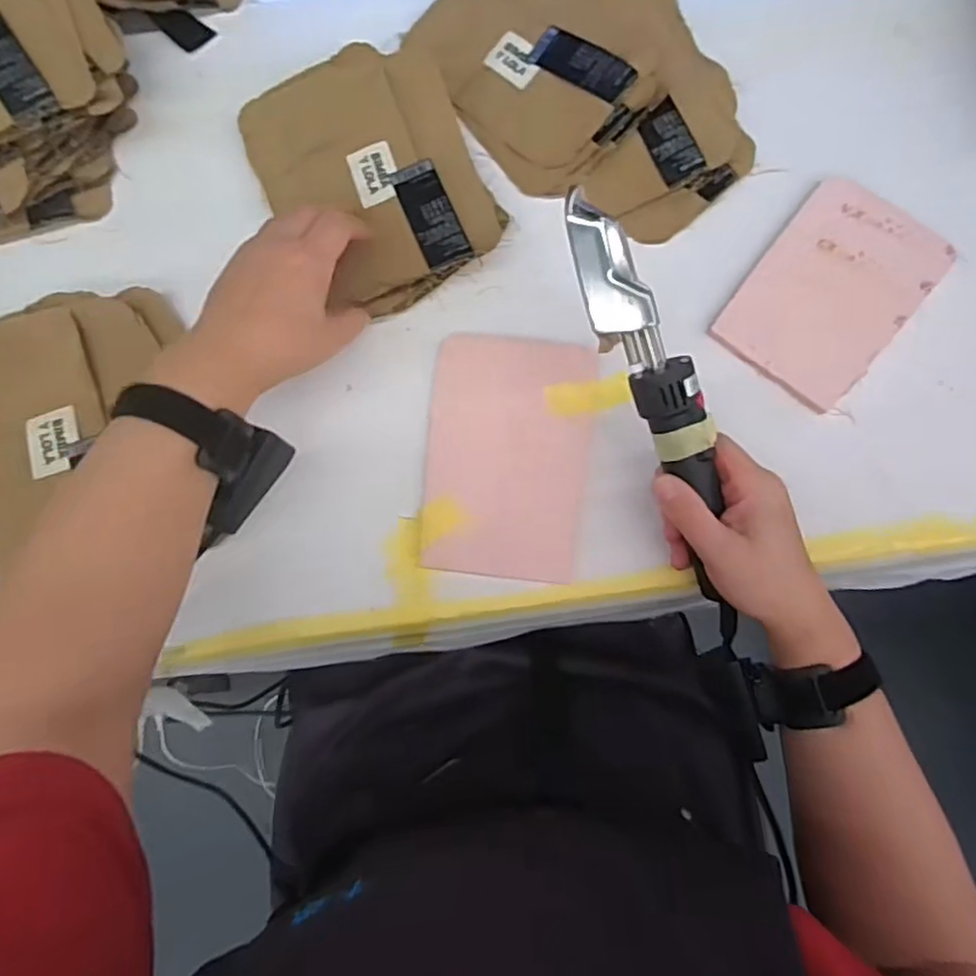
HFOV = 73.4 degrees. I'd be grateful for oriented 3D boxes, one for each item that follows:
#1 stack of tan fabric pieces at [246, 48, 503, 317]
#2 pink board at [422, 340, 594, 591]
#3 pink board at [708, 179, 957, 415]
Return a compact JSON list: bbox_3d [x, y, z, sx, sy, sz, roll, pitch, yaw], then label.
[{"bbox_3d":[-0.090,-0.245,0.508,0.156,0.027,0.219,-25,80,-6],"label":"stack of tan fabric pieces"},{"bbox_3d":[0.013,-0.026,0.478,0.115,0.009,0.177,7,76,2],"label":"pink board"},{"bbox_3d":[0.262,-0.151,0.500,0.111,0.014,0.175,38,79,9],"label":"pink board"}]

